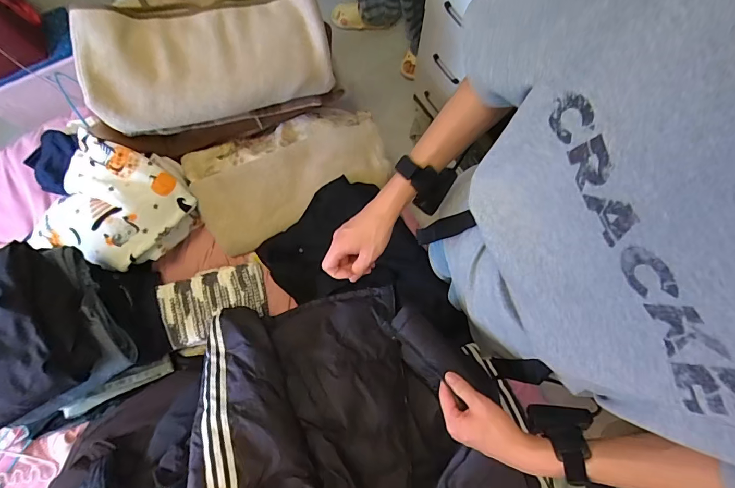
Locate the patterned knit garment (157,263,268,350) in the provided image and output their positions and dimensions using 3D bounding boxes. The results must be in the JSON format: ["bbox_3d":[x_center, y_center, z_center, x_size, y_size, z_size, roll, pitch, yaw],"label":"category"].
[{"bbox_3d":[-0.390,0.148,1.008,0.251,0.054,0.163,-22,79,-3],"label":"patterned knit garment"}]

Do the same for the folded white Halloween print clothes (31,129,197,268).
[{"bbox_3d":[-0.600,-0.088,0.945,0.283,0.155,0.309,28,80,7],"label":"folded white Halloween print clothes"}]

